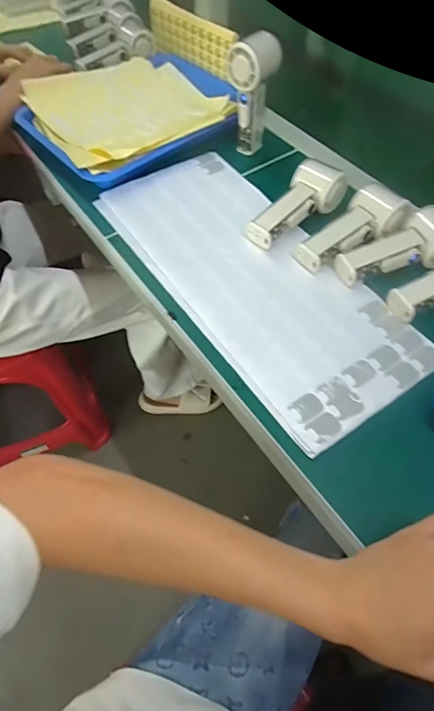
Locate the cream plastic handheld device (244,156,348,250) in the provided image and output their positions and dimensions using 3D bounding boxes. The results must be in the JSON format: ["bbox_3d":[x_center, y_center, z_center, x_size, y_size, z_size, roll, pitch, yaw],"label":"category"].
[{"bbox_3d":[0.101,-0.204,0.564,0.148,0.047,0.061,-36,64,-19],"label":"cream plastic handheld device"}]

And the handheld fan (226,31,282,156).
[{"bbox_3d":[0.054,-0.378,0.622,0.049,0.146,0.068,33,65,20],"label":"handheld fan"}]

